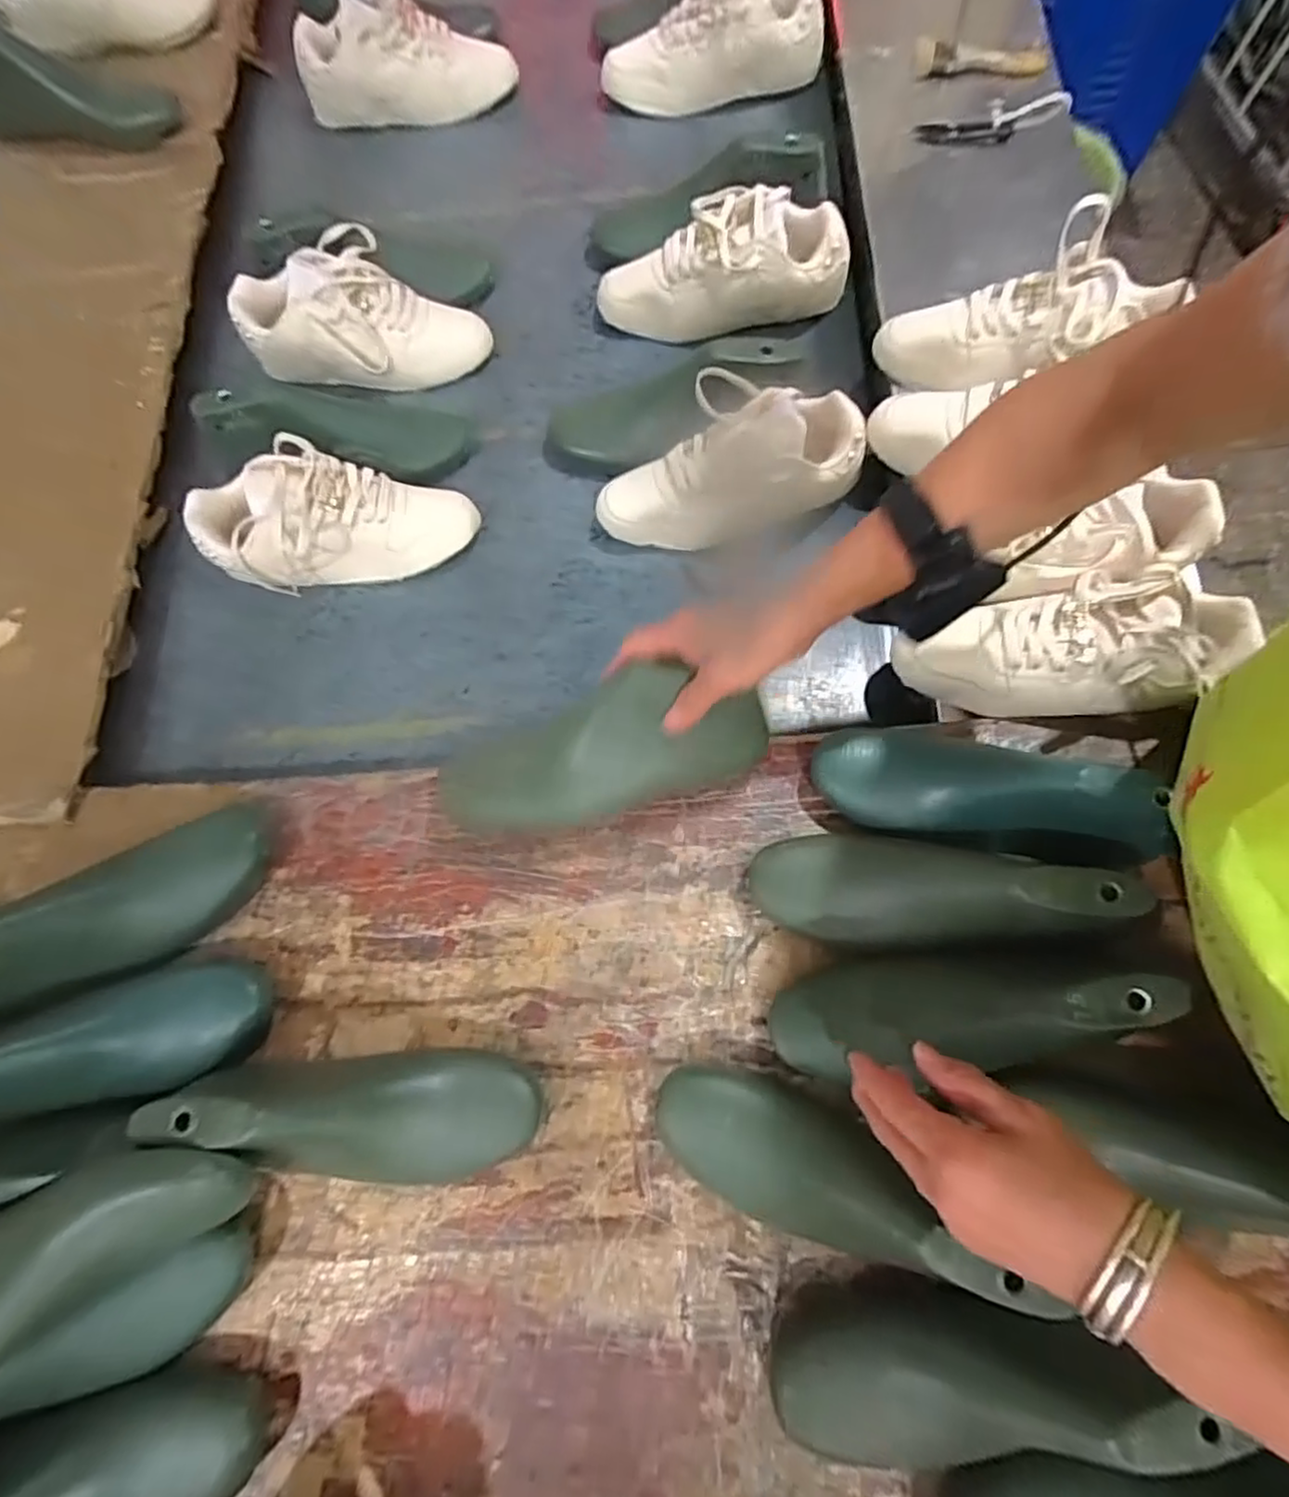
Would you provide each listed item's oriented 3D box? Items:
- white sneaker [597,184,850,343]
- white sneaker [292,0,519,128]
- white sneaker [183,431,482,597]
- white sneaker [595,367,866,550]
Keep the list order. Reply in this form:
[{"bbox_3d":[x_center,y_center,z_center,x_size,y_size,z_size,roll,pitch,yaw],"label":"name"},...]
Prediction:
[{"bbox_3d":[0.081,-0.501,0.704,0.257,0.096,0.094,-5,75,2],"label":"white sneaker"},{"bbox_3d":[-0.287,-0.829,0.811,0.257,0.086,0.098,-5,75,2],"label":"white sneaker"},{"bbox_3d":[-0.288,-0.214,0.637,0.243,0.088,0.112,-2,75,3],"label":"white sneaker"},{"bbox_3d":[0.081,-0.269,0.634,0.253,0.100,0.115,-13,75,0],"label":"white sneaker"}]

